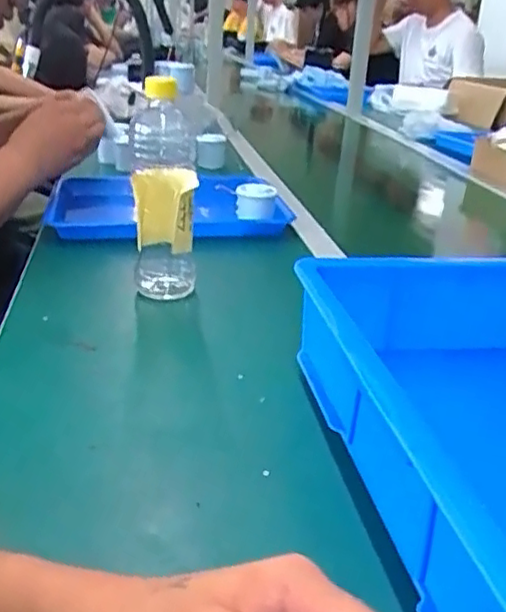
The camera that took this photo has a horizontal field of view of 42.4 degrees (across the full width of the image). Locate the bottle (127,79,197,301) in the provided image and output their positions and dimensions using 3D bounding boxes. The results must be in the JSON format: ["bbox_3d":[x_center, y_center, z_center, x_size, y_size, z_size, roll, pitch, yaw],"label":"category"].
[{"bbox_3d":[-0.093,-0.118,0.681,0.064,0.217,0.060,-2,25,-10],"label":"bottle"}]

